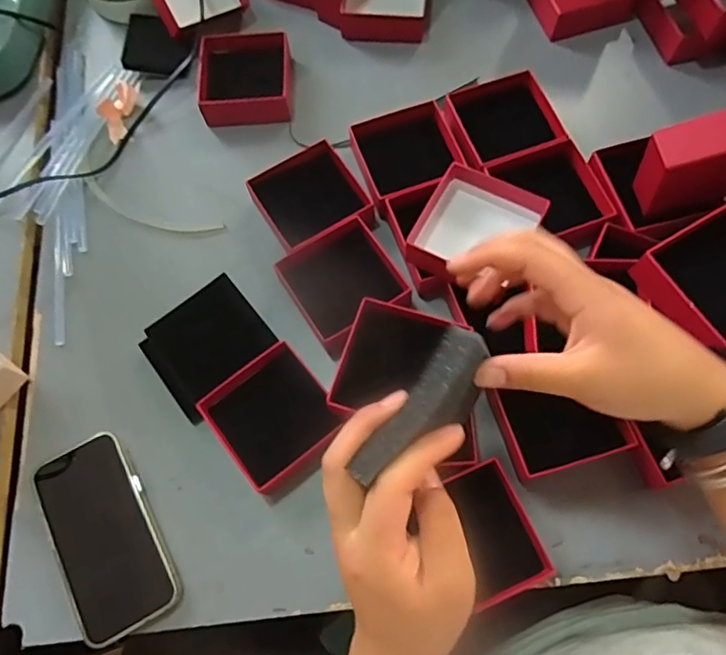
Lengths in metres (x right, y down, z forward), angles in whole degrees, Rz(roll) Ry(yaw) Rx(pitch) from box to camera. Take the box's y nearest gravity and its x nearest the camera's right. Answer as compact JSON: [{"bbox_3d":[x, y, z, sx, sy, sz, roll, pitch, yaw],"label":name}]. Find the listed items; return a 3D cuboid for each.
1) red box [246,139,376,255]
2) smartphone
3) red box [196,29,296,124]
[{"bbox_3d":[-0.046,-0.113,0.509,0.090,0.036,0.096,-29,72,-8],"label":"red box"},{"bbox_3d":[-0.200,0.160,0.428,0.073,0.014,0.144,-28,72,-7],"label":"smartphone"},{"bbox_3d":[-0.119,-0.255,0.563,0.095,0.036,0.099,-3,70,2],"label":"red box"}]

